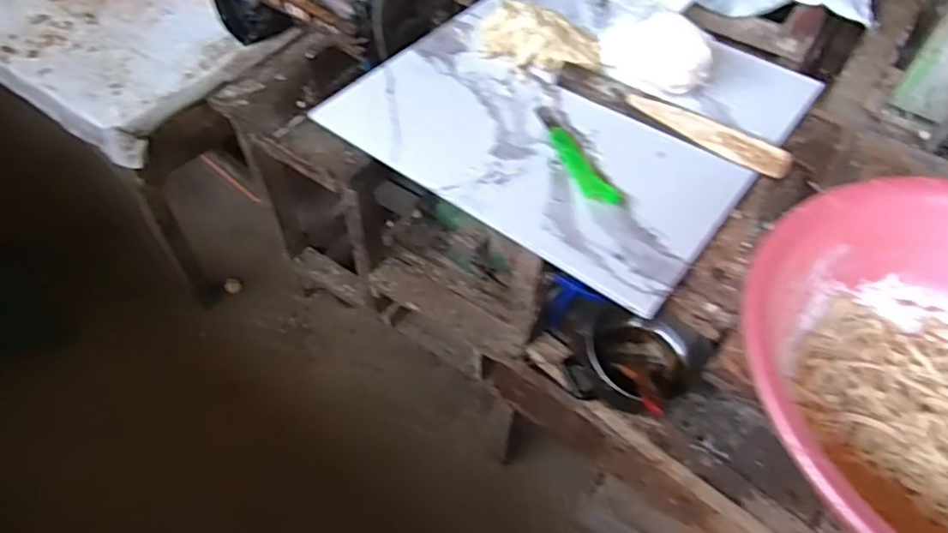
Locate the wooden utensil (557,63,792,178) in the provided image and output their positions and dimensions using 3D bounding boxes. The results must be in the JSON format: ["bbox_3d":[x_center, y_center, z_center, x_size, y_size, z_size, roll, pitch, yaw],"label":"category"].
[{"bbox_3d":[0.240,-0.186,0.773,0.305,0.027,0.029,30,58,17],"label":"wooden utensil"}]

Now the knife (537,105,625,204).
[{"bbox_3d":[0.120,-0.139,0.757,0.039,0.018,0.186,-15,57,-14],"label":"knife"}]

